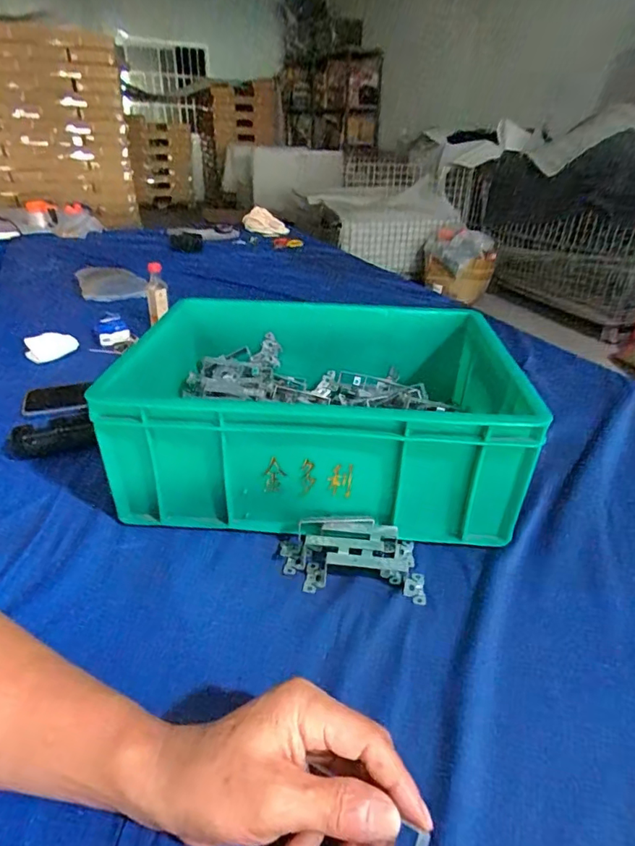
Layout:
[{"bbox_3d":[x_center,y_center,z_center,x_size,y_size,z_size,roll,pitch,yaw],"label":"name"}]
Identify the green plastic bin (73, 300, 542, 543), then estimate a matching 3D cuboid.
[{"bbox_3d":[0.005,-0.020,0.577,0.389,0.156,0.300,3,30,3],"label":"green plastic bin"}]

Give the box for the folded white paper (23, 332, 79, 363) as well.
[{"bbox_3d":[-0.440,-0.125,0.816,0.079,0.035,0.035,-9,32,-18],"label":"folded white paper"}]

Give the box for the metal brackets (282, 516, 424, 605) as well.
[{"bbox_3d":[0.030,0.120,0.453,0.133,0.034,0.069,4,30,5],"label":"metal brackets"}]

